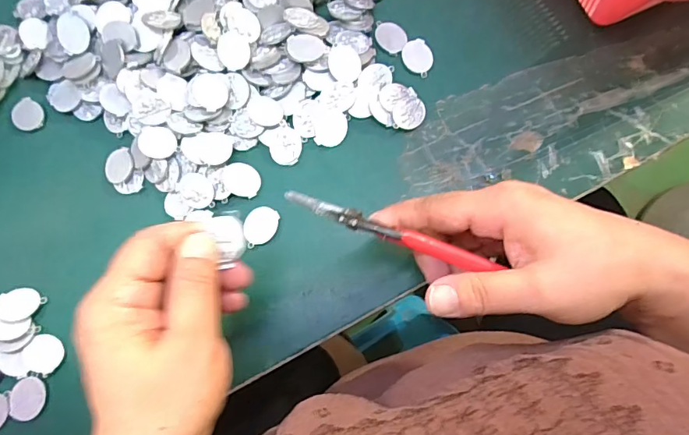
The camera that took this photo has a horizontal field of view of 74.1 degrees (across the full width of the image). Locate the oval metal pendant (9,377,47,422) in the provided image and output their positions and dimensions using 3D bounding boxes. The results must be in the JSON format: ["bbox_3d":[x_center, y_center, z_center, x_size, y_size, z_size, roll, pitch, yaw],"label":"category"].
[{"bbox_3d":[-0.195,0.112,0.280,0.021,0.004,0.025,1,79,1],"label":"oval metal pendant"}]

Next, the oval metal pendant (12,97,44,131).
[{"bbox_3d":[-0.228,-0.074,0.327,0.028,0.004,0.021,36,81,8],"label":"oval metal pendant"}]

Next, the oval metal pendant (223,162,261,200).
[{"bbox_3d":[-0.069,-0.026,0.307,0.026,0.004,0.022,18,79,5],"label":"oval metal pendant"}]

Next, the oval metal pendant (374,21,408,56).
[{"bbox_3d":[0.032,-0.130,0.327,0.027,0.004,0.021,42,82,8],"label":"oval metal pendant"}]

